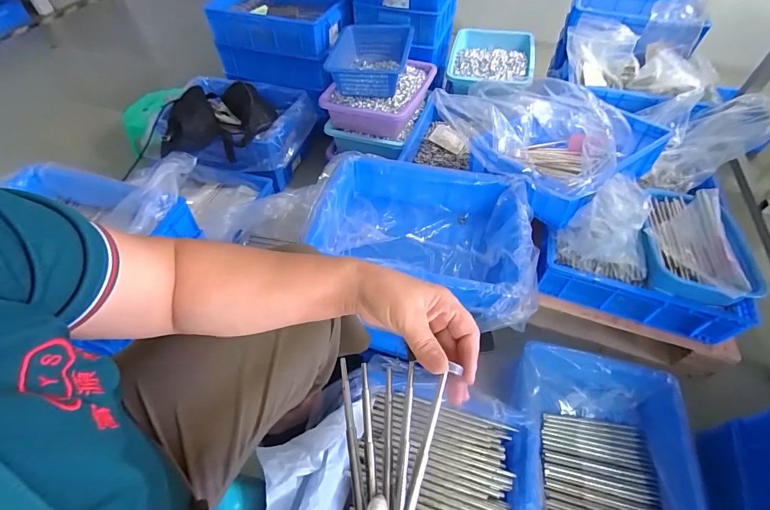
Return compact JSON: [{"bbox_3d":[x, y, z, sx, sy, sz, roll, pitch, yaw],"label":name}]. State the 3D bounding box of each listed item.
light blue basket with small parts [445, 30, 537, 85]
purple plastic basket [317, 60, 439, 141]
[{"bbox_3d":[0.386,-0.712,1.307,0.295,0.081,0.356,10,52,6],"label":"light blue basket with small parts"},{"bbox_3d":[-0.012,-0.529,1.186,0.289,0.115,0.328,19,54,13],"label":"purple plastic basket"}]

